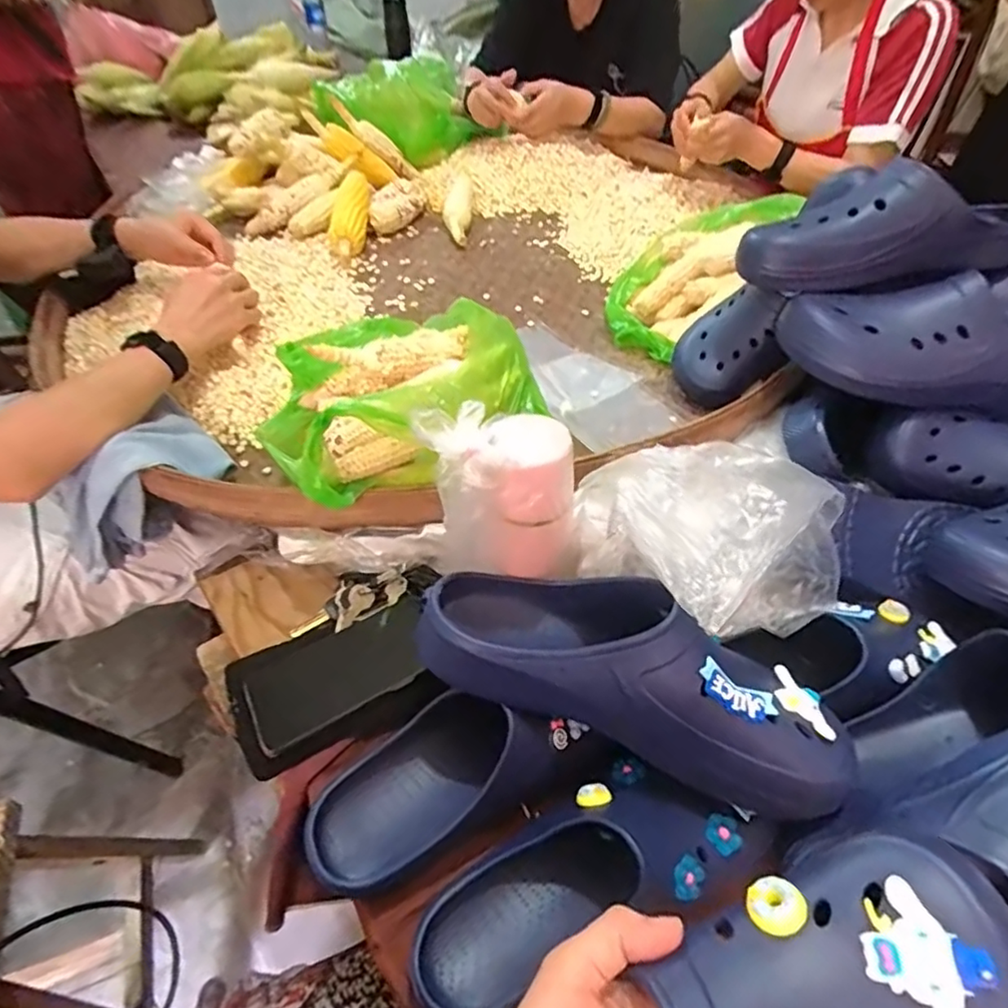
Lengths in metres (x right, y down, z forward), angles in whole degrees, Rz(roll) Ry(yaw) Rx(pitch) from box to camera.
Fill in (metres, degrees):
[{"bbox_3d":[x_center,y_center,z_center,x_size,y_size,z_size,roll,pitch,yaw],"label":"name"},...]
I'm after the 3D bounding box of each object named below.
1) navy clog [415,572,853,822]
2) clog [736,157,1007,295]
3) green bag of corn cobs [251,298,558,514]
[{"bbox_3d":[0.089,0.108,0.422,0.302,0.095,0.111,16,50,15],"label":"navy clog"},{"bbox_3d":[0.401,-0.274,0.622,0.287,0.097,0.112,-3,48,-2],"label":"clog"},{"bbox_3d":[-0.110,-0.120,0.621,0.266,0.111,0.197,-28,53,-22],"label":"green bag of corn cobs"}]

